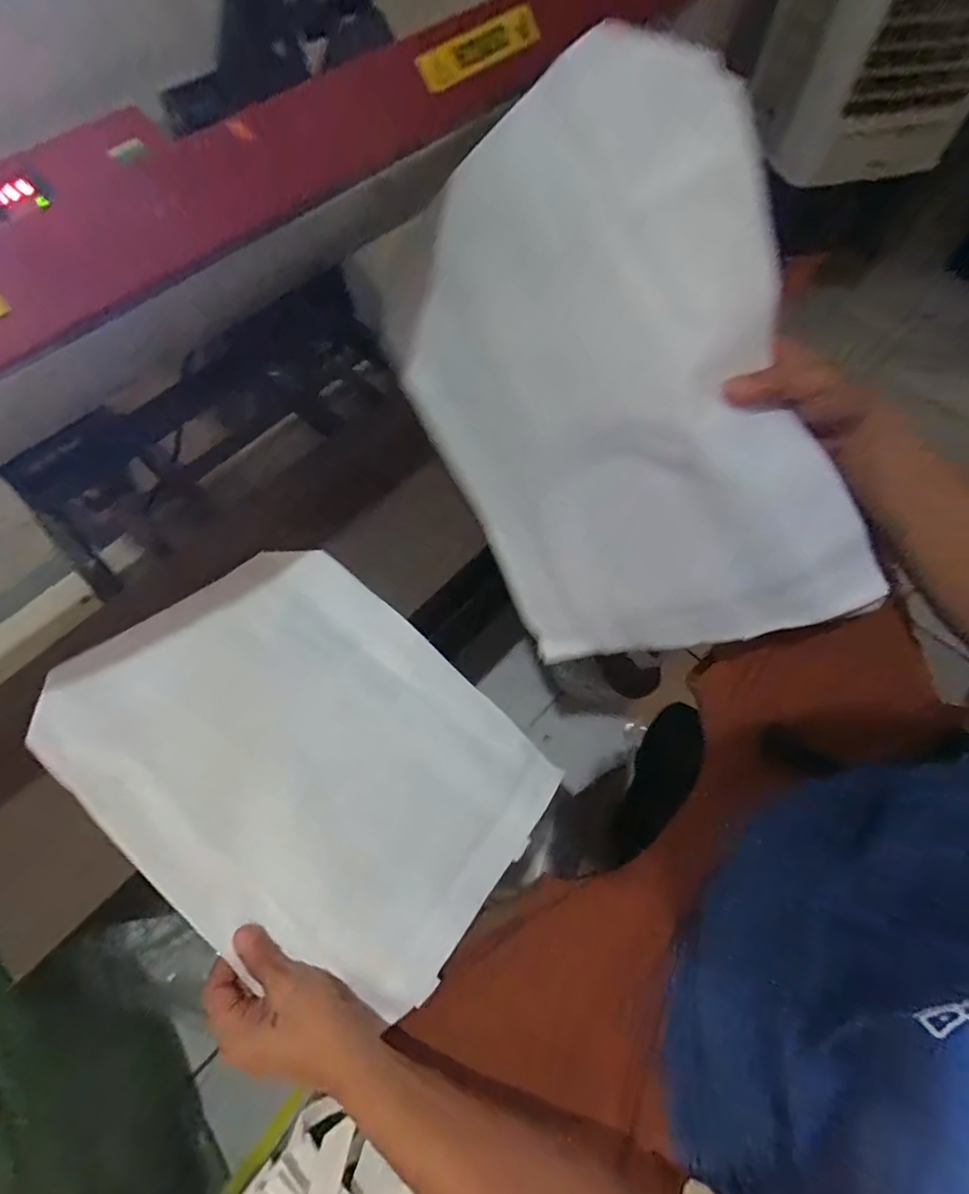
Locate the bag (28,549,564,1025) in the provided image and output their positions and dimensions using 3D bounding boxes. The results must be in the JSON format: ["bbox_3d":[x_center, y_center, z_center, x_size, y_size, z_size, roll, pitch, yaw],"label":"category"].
[{"bbox_3d":[-0.163,0.145,0.521,0.420,0.040,0.311,43,57,6],"label":"bag"}]

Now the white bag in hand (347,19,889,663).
[{"bbox_3d":[0.093,-0.133,0.433,0.410,0.291,0.042,61,40,-17],"label":"white bag in hand"}]

